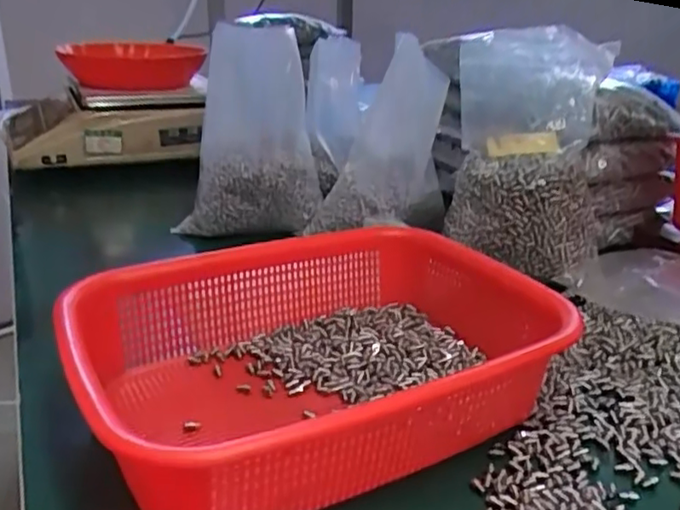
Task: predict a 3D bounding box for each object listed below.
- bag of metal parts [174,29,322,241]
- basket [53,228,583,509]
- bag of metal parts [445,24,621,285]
[{"bbox_3d":[-0.097,-0.124,0.670,0.143,0.215,0.062,0,23,-1],"label":"bag of metal parts"},{"bbox_3d":[-0.009,0.060,0.403,0.287,0.072,0.216,-13,27,-30],"label":"basket"},{"bbox_3d":[0.171,-0.092,0.582,0.131,0.209,0.115,7,24,14],"label":"bag of metal parts"}]

